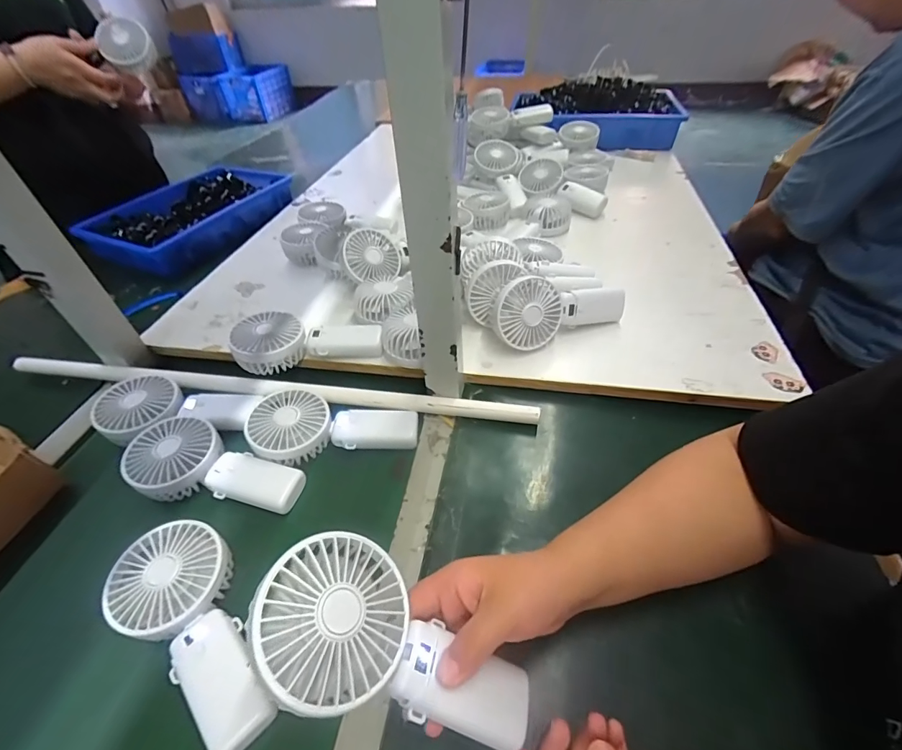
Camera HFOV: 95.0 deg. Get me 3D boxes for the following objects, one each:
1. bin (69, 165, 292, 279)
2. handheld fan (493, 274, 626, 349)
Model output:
[{"bbox_3d":[-0.524,-0.323,0.841,0.236,0.068,0.359,21,51,20],"label":"bin"},{"bbox_3d":[0.134,-0.078,0.531,0.181,0.087,0.048,0,18,-21],"label":"handheld fan"}]

